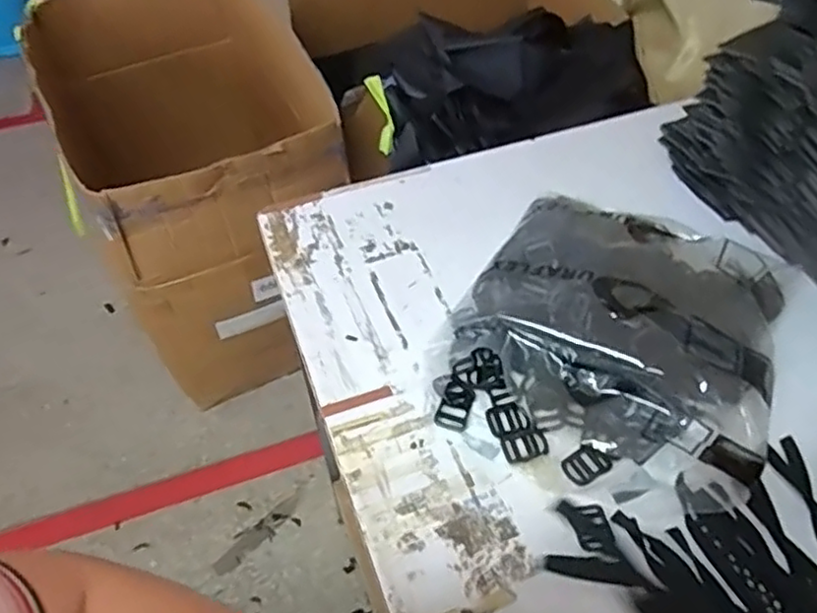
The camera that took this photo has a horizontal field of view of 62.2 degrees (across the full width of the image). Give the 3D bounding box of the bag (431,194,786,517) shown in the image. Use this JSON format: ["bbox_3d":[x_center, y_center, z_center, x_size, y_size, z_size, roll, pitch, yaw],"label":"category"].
[{"bbox_3d":[0.174,0.028,0.579,0.267,0.074,0.260,23,55,19],"label":"bag"}]

